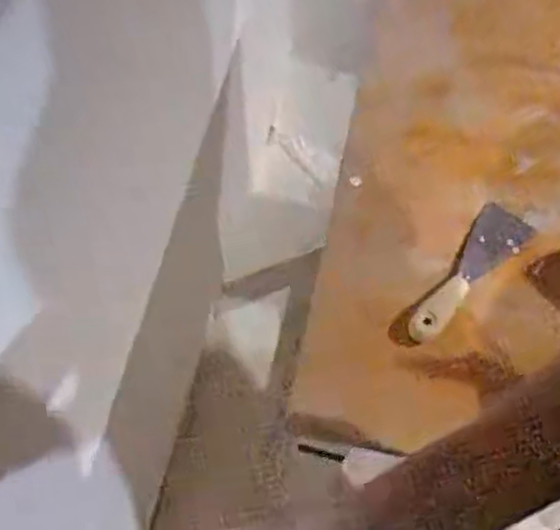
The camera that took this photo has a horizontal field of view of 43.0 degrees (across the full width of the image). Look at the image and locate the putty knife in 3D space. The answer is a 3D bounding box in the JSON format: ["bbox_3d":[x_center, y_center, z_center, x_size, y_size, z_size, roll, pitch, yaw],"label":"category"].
[{"bbox_3d":[0.199,0.007,0.732,0.054,0.030,0.192,33,66,15],"label":"putty knife"}]

